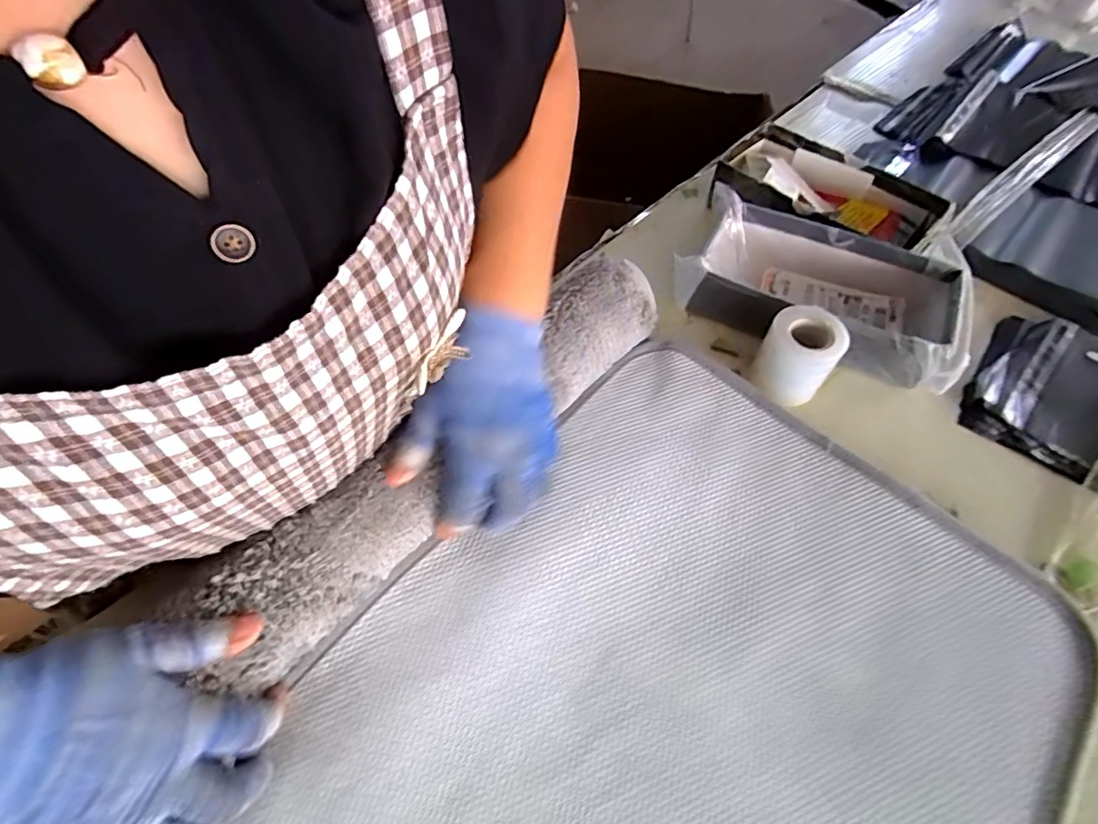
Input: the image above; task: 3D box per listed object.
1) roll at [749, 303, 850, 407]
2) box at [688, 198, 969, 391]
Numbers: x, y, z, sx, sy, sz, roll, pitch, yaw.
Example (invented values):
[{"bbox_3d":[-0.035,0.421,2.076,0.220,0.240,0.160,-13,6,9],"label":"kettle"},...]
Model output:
[{"bbox_3d":[0.211,-0.050,0.456,0.061,0.057,0.064,2,55,-2],"label":"roll"},{"bbox_3d":[0.251,-0.108,0.499,0.228,0.060,0.132,29,58,16],"label":"box"}]

